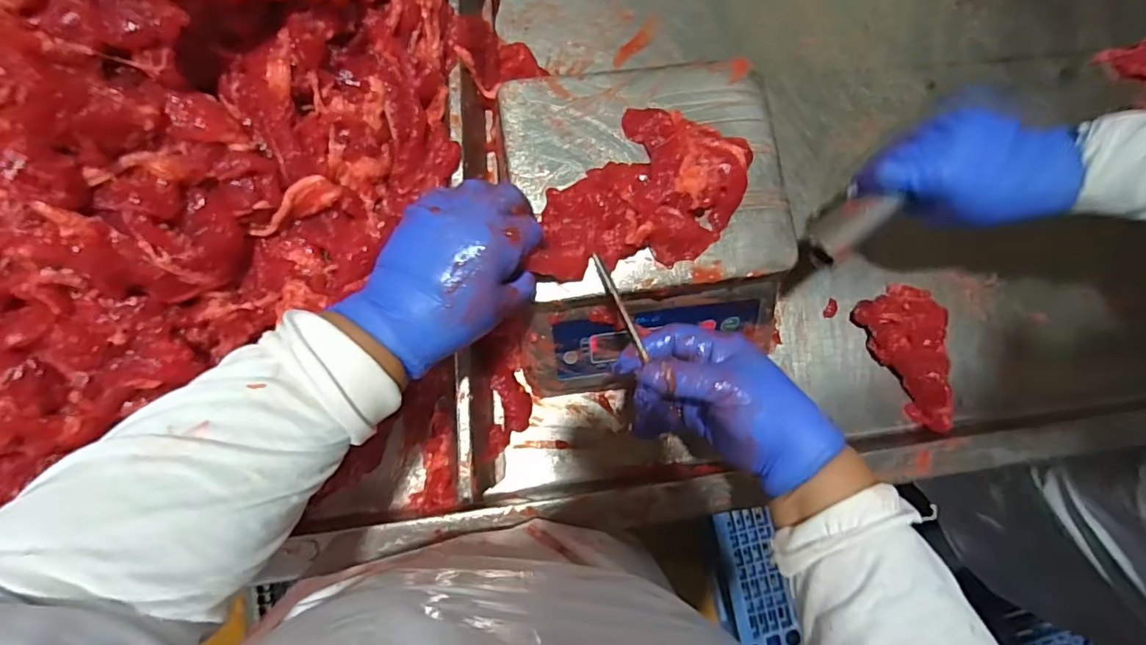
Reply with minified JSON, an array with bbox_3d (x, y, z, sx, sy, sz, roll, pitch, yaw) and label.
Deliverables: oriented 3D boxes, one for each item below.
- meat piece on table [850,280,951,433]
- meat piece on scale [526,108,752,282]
[{"bbox_3d":[0.346,0.034,0.529,0.071,0.040,0.140,-23,87,-8],"label":"meat piece on table"},{"bbox_3d":[0.056,-0.092,0.412,0.139,0.030,0.153,17,83,-5],"label":"meat piece on scale"}]

